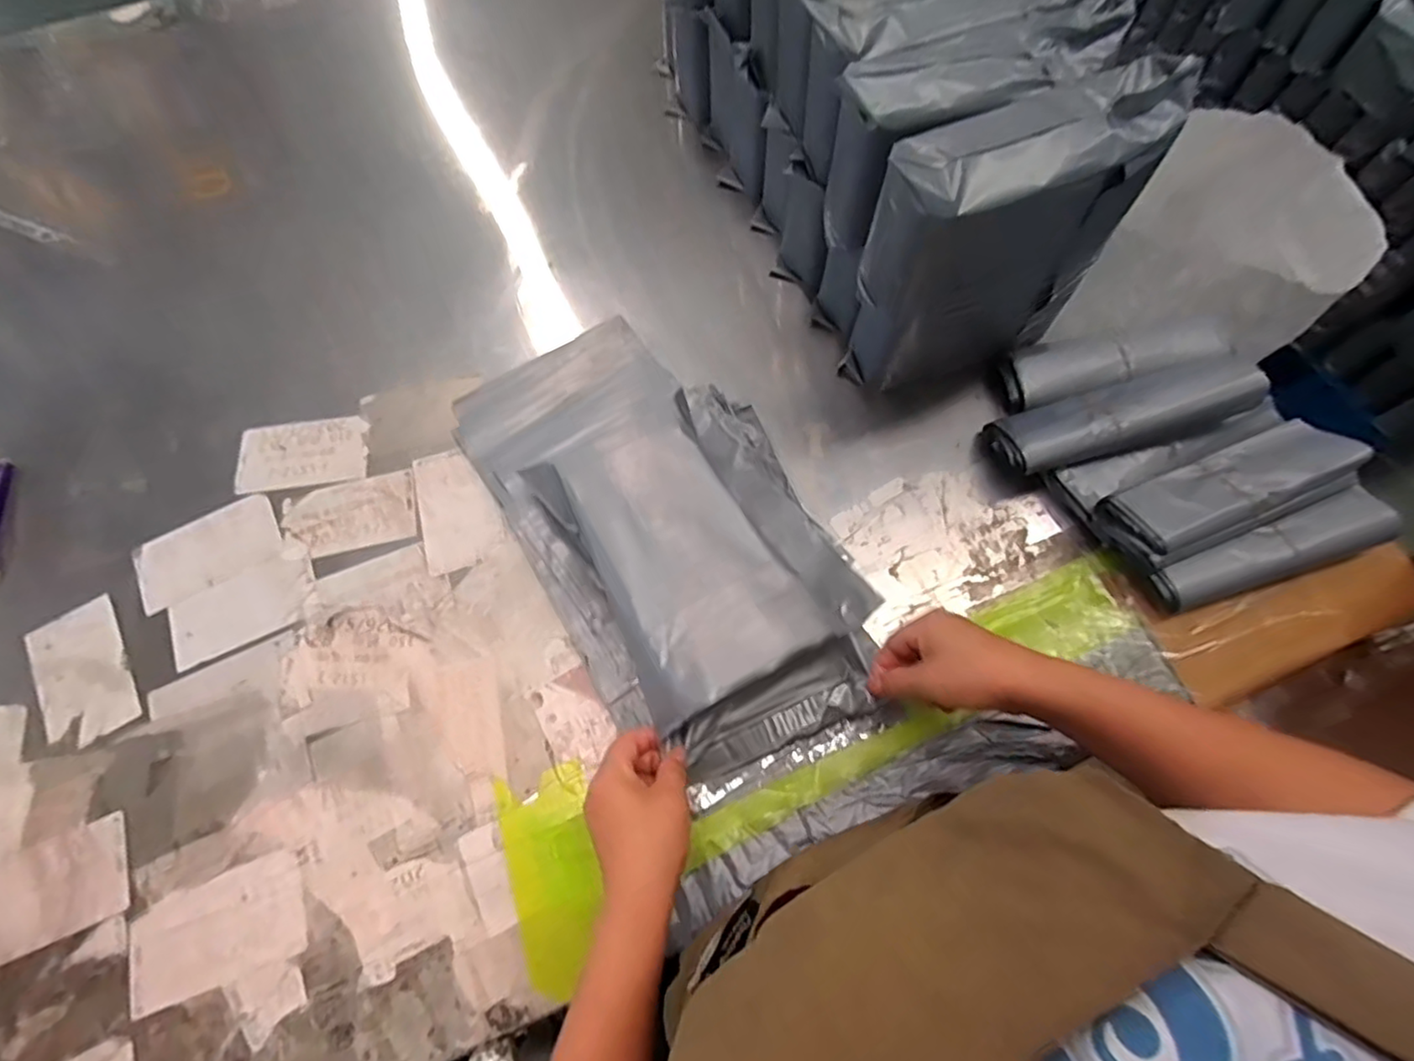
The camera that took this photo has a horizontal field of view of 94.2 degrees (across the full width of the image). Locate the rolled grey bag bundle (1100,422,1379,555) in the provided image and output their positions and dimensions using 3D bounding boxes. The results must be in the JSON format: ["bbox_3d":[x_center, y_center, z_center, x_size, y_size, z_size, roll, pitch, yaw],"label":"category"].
[{"bbox_3d":[0.424,-0.035,0.531,0.182,0.051,0.064,-20,69,-6],"label":"rolled grey bag bundle"}]

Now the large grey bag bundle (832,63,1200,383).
[{"bbox_3d":[0.227,-0.224,0.546,0.195,0.241,0.086,-22,69,-6],"label":"large grey bag bundle"}]

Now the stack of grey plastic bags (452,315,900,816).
[{"bbox_3d":[-0.037,-0.017,0.563,0.238,0.095,0.461,-31,71,-10],"label":"stack of grey plastic bags"}]

